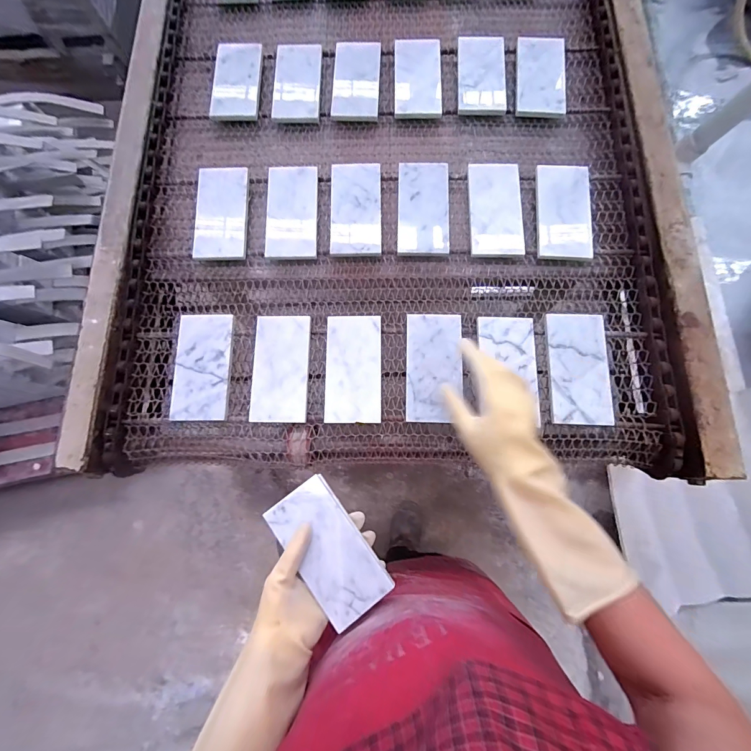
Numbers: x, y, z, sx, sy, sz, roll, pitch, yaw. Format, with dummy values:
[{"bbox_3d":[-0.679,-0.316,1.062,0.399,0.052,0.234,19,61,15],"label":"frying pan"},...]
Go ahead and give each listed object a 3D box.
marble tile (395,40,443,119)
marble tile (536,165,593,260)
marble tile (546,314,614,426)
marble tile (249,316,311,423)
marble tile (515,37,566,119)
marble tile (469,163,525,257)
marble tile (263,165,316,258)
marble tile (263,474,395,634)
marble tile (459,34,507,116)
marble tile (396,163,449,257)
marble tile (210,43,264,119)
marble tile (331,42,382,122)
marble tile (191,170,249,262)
[{"bbox_3d":[0.074,-0.518,0.634,0.079,0.009,0.157,0,77,4],"label":"marble tile"},{"bbox_3d":[0.292,-0.254,0.562,0.081,0.011,0.157,5,78,2],"label":"marble tile"},{"bbox_3d":[0.280,-0.011,0.500,0.077,0.008,0.154,4,74,3],"label":"marble tile"},{"bbox_3d":[-0.135,-0.011,0.519,0.079,0.006,0.153,-1,77,5],"label":"marble tile"},{"bbox_3d":[0.285,-0.514,0.626,0.082,0.014,0.158,5,76,5],"label":"marble tile"},{"bbox_3d":[0.186,-0.259,0.563,0.078,0.012,0.156,1,78,2],"label":"marble tile"},{"bbox_3d":[-0.132,-0.258,0.574,0.078,0.008,0.162,-2,77,4],"label":"marble tile"},{"bbox_3d":[-0.053,0.198,0.416,0.076,0.009,0.150,-35,76,-11],"label":"marble tile"},{"bbox_3d":[0.186,-0.525,0.633,0.080,0.015,0.159,2,77,5],"label":"marble tile"},{"bbox_3d":[0.076,-0.263,0.568,0.078,0.008,0.160,1,78,3],"label":"marble tile"},{"bbox_3d":[-0.244,-0.521,0.642,0.082,0.012,0.153,1,79,1],"label":"marble tile"},{"bbox_3d":[-0.032,-0.521,0.640,0.079,0.013,0.167,3,75,2],"label":"marble tile"},{"bbox_3d":[-0.244,-0.254,0.573,0.081,0.011,0.158,0,78,3],"label":"marble tile"}]

